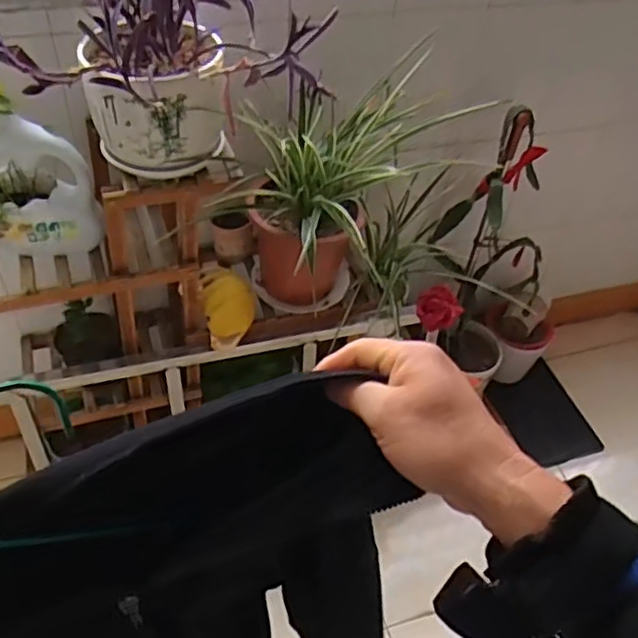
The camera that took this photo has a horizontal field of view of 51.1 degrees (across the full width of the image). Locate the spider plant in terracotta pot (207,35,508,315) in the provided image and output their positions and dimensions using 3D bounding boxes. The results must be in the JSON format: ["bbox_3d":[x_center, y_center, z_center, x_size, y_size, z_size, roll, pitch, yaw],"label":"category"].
[{"bbox_3d":[0.021,-0.202,1.260,0.387,0.403,0.283,-31,56,-30],"label":"spider plant in terracotta pot"}]

